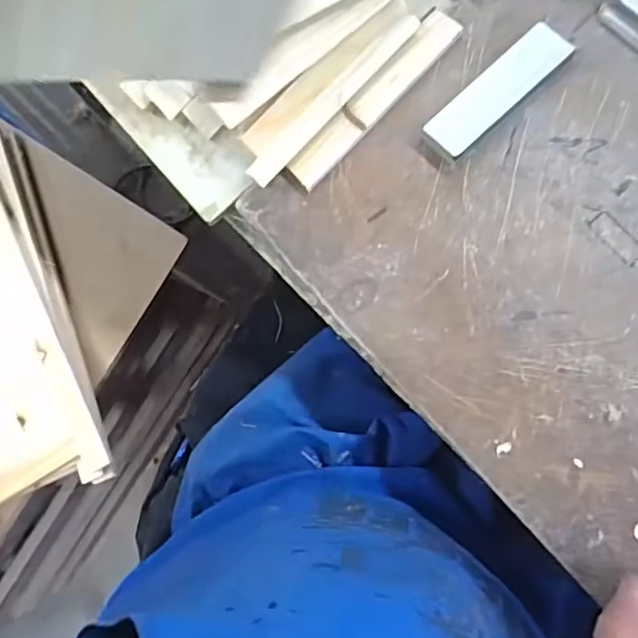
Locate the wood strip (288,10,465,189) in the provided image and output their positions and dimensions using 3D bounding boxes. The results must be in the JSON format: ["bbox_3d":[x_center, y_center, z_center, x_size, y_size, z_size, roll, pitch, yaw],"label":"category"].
[{"bbox_3d":[0.039,-0.154,0.423,0.023,0.004,0.156,44,89,-9],"label":"wood strip"}]

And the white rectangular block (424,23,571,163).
[{"bbox_3d":[0.123,-0.156,0.417,0.110,0.016,0.034,-43,80,0],"label":"white rectangular block"}]

